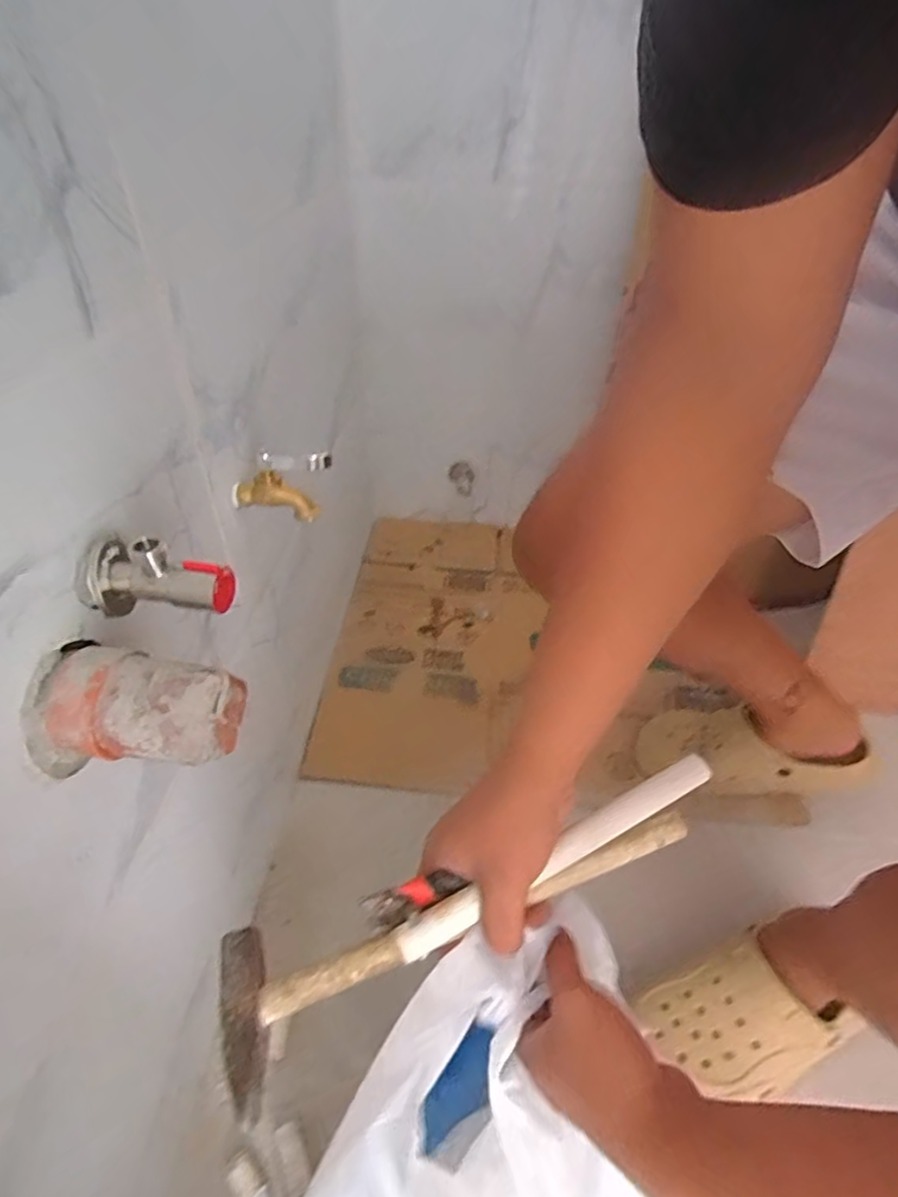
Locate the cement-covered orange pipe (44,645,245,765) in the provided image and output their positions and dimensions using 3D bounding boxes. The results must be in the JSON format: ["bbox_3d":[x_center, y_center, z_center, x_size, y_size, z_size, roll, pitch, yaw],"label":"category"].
[{"bbox_3d":[-0.168,0.061,0.333,0.094,0.050,0.062,7,42,5],"label":"cement-covered orange pipe"}]

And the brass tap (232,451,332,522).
[{"bbox_3d":[-0.151,-0.104,0.534,0.085,0.061,0.030,-1,41,-4],"label":"brass tap"}]

